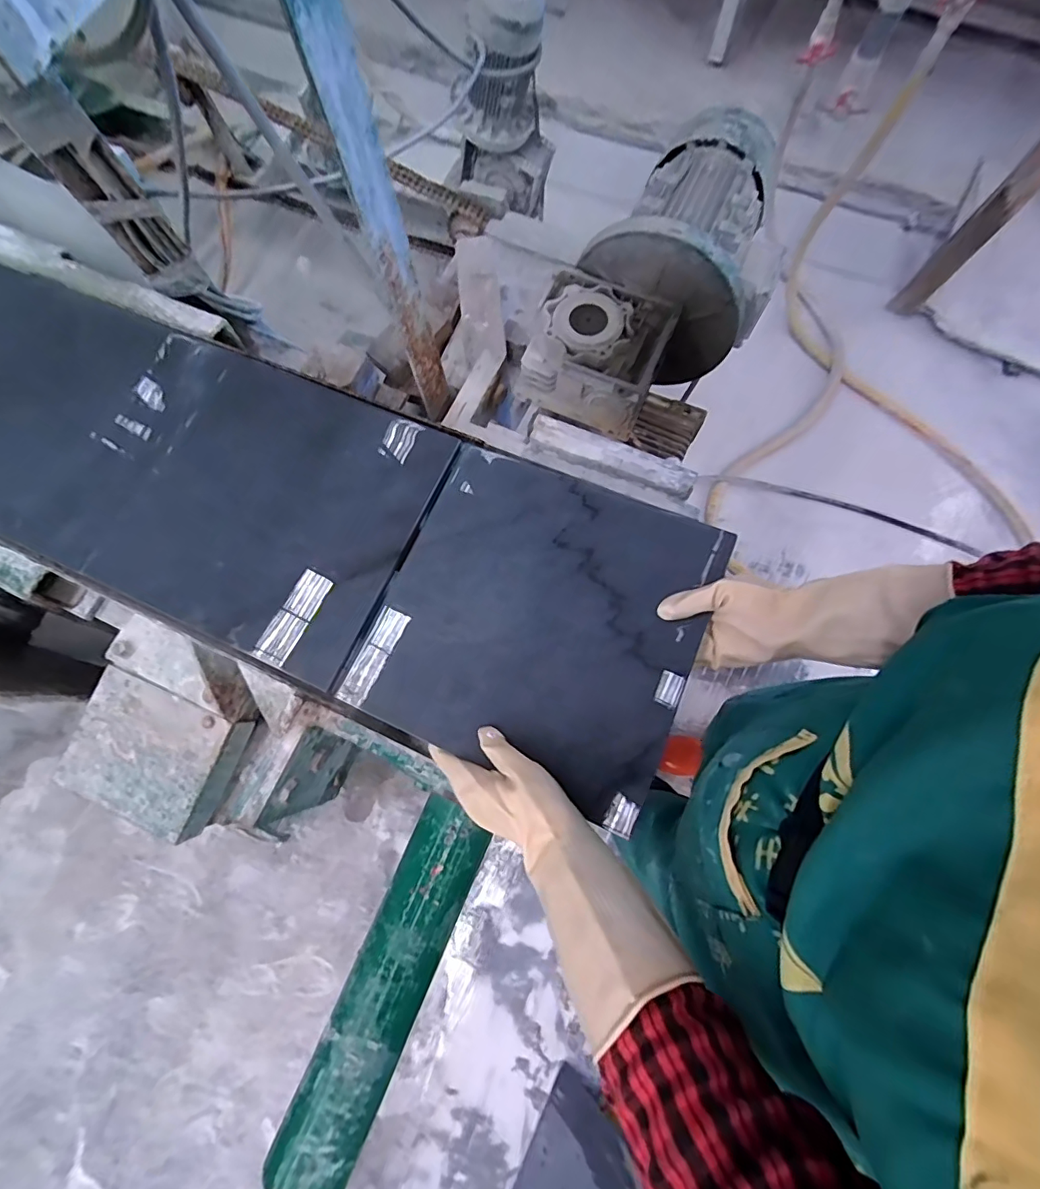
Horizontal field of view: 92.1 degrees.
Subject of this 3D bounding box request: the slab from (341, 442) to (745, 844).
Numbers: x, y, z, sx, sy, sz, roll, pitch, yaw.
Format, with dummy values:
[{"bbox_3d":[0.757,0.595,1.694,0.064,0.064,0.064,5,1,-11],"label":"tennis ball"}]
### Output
[{"bbox_3d":[0.016,0.020,0.495,0.303,0.009,0.297,22,78,14],"label":"slab"}]

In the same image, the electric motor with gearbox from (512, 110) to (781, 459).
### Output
[{"bbox_3d":[0.178,-0.359,0.596,0.210,0.195,0.374,28,78,8],"label":"electric motor with gearbox"}]

